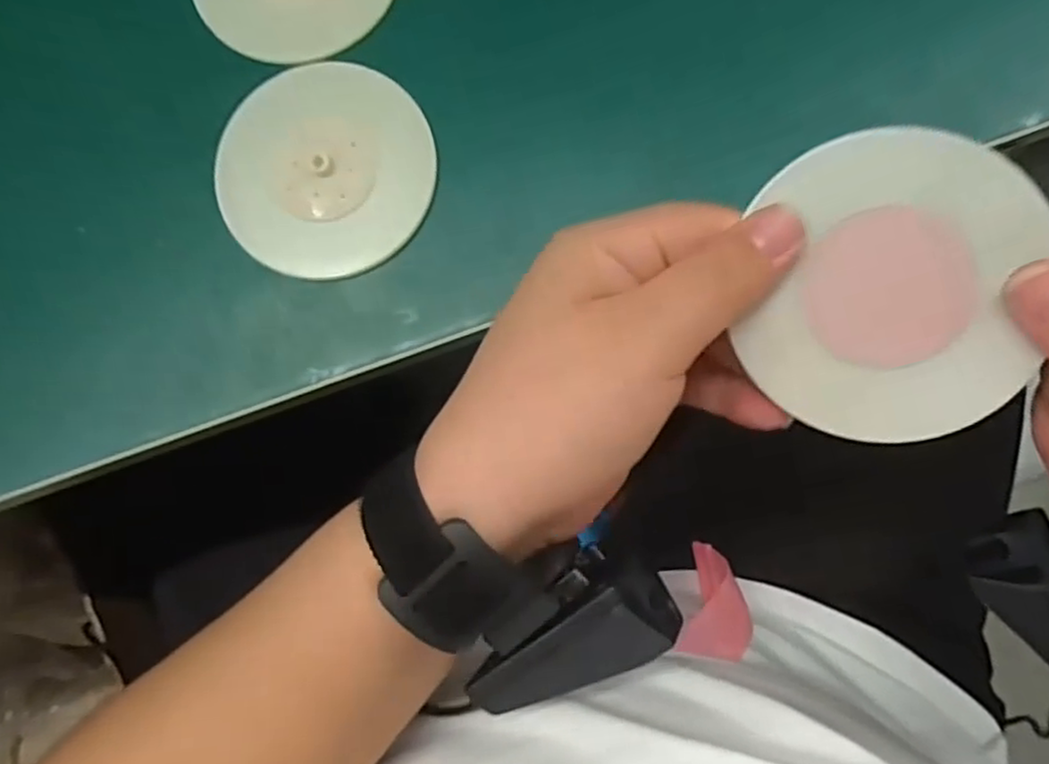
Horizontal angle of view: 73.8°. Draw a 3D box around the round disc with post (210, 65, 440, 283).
[{"bbox_3d":[-0.078,-0.084,0.274,0.081,0.012,0.081,0,83,3],"label":"round disc with post"}]

